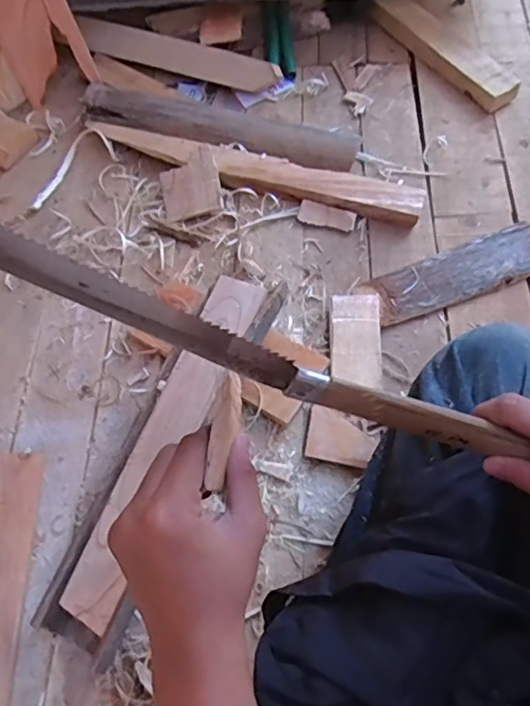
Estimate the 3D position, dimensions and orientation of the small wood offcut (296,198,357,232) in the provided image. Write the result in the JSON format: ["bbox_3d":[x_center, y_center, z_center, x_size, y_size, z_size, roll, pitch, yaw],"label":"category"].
[{"bbox_3d":[0.086,-0.190,0.780,0.080,0.005,0.031,16,86,13],"label":"small wood offcut"}]

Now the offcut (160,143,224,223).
[{"bbox_3d":[-0.106,-0.240,0.797,0.082,0.005,0.097,-15,82,6],"label":"offcut"}]

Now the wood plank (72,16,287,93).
[{"bbox_3d":[-0.144,-0.487,0.919,0.343,0.048,0.014,19,26,9],"label":"wood plank"}]

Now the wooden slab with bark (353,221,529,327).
[{"bbox_3d":[0.250,-0.104,0.720,0.241,0.015,0.073,-19,62,-7],"label":"wooden slab with bark"}]

